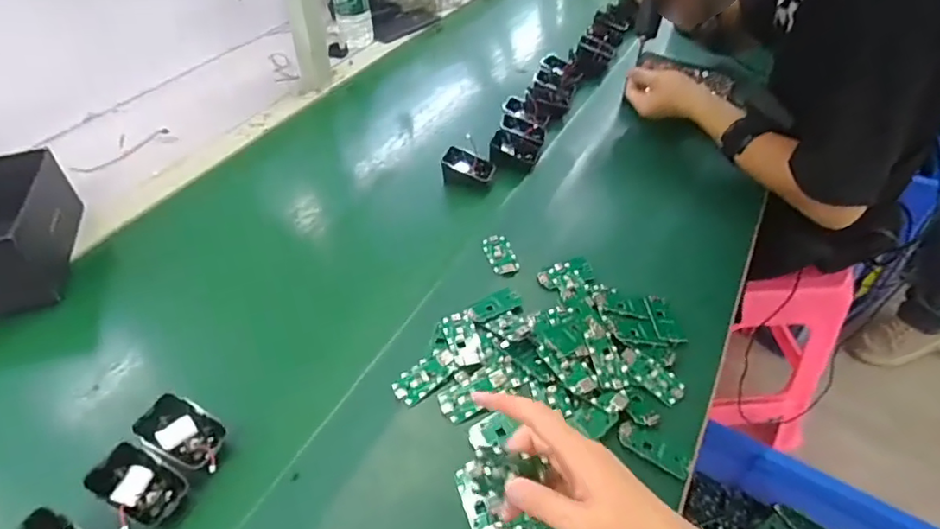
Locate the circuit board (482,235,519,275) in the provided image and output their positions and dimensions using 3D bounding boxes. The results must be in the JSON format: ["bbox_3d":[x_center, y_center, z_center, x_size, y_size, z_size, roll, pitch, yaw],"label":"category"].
[{"bbox_3d":[0.036,-0.011,0.651,0.030,0.009,0.063,-10,45,-11],"label":"circuit board"}]

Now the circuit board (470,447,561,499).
[{"bbox_3d":[0.031,0.143,0.387,0.059,0.007,0.033,3,72,-18],"label":"circuit board"}]

